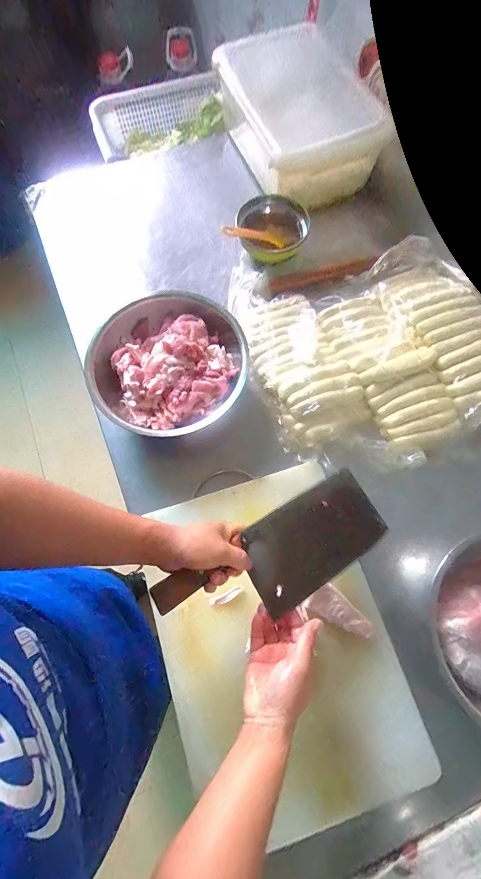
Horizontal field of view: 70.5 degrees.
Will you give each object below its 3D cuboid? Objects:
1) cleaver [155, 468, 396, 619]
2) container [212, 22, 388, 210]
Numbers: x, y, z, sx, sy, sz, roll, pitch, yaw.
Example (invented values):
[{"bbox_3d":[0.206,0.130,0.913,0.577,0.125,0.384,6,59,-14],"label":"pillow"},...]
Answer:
[{"bbox_3d":[0.049,0.146,0.430,0.301,0.018,0.117,-21,75,-20],"label":"cleaver"},{"bbox_3d":[0.136,-0.654,0.704,0.234,0.149,0.316,-20,75,-7],"label":"container"}]

